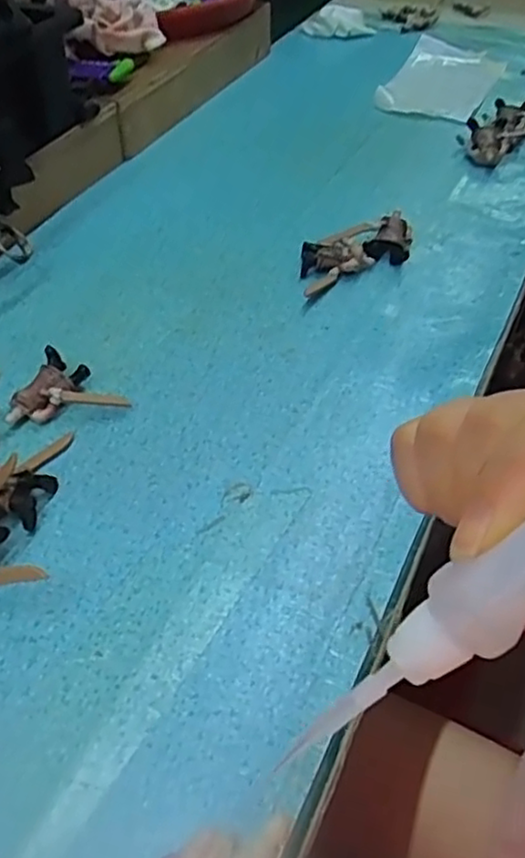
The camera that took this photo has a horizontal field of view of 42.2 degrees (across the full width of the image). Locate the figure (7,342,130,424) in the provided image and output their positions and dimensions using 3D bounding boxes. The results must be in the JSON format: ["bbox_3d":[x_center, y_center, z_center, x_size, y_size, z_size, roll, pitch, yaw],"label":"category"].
[{"bbox_3d":[-0.132,-0.030,0.462,0.075,0.023,0.048,-10,47,-7],"label":"figure"}]

